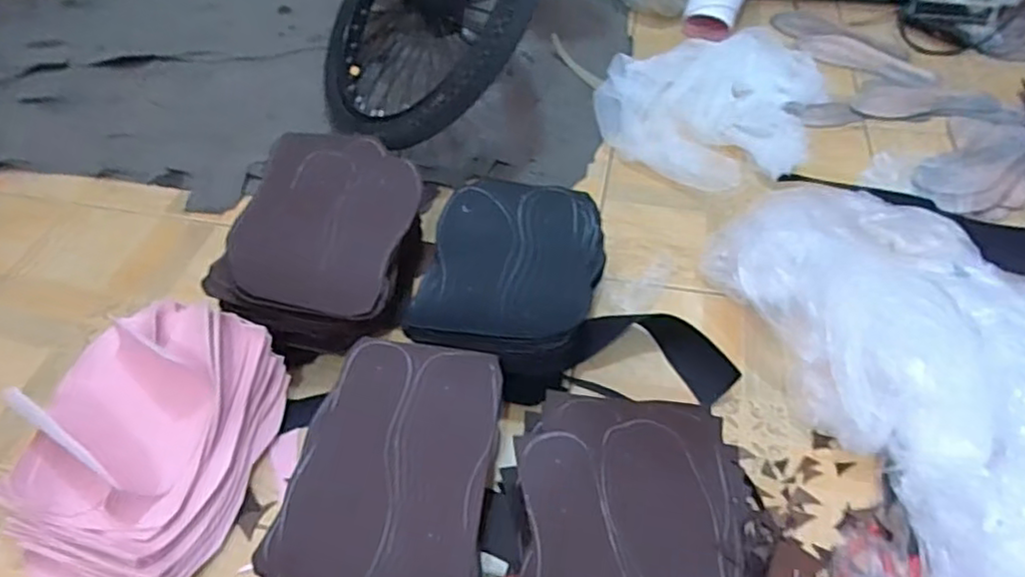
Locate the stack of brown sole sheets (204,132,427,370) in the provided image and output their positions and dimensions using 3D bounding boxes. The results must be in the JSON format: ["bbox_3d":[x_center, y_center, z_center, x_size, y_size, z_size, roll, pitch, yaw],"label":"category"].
[{"bbox_3d":[-0.235,-0.050,0.803,0.208,0.113,0.298,7,52,8],"label":"stack of brown sole sheets"}]

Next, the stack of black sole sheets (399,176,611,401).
[{"bbox_3d":[-0.004,-0.006,0.785,0.210,0.082,0.281,13,53,12],"label":"stack of black sole sheets"}]

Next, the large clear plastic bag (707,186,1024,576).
[{"bbox_3d":[0.470,0.104,0.654,0.368,0.112,0.631,-7,51,-3],"label":"large clear plastic bag"}]

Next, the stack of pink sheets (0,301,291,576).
[{"bbox_3d":[-0.384,0.148,0.658,0.221,0.116,0.285,8,52,8],"label":"stack of pink sheets"}]

